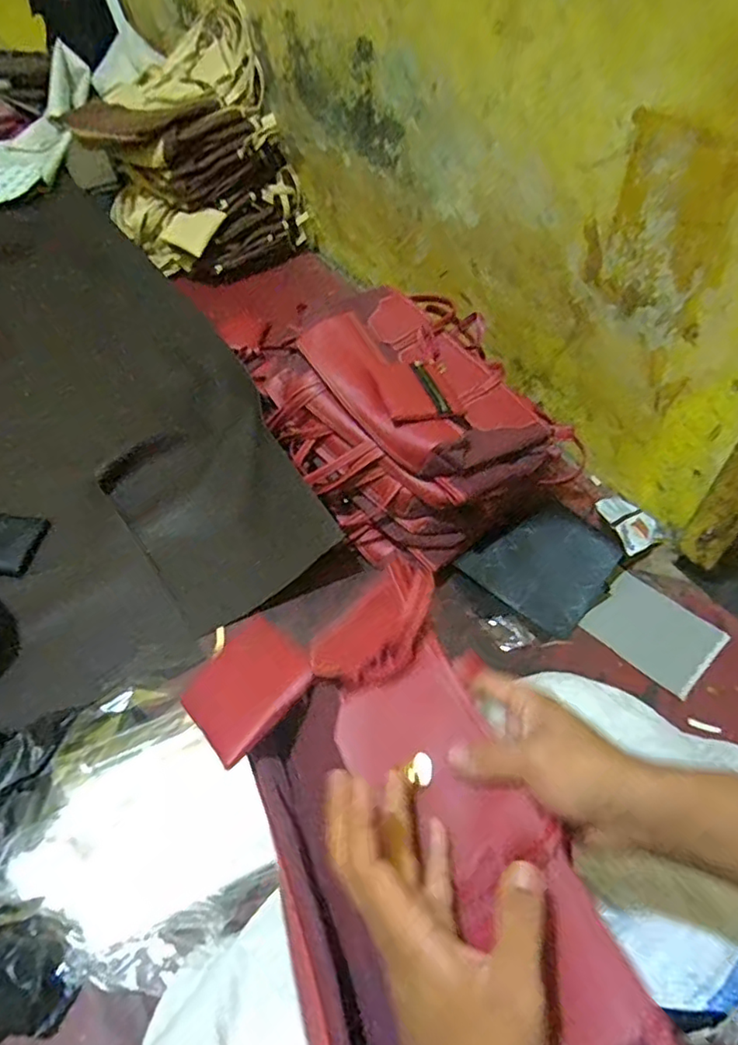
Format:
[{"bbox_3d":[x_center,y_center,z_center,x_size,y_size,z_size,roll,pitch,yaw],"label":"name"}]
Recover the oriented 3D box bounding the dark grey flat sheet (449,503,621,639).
[{"bbox_3d":[0.251,0.054,0.857,0.180,0.011,0.164,36,80,6],"label":"dark grey flat sheet"}]

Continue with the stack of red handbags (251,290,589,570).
[{"bbox_3d":[0.067,-0.146,0.882,0.320,0.175,0.360,-25,55,-18],"label":"stack of red handbags"}]

